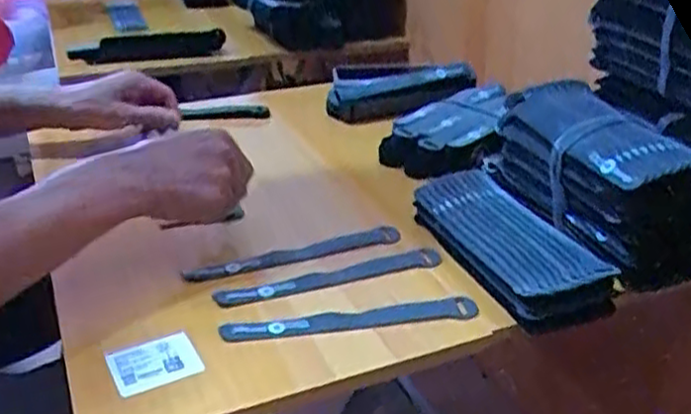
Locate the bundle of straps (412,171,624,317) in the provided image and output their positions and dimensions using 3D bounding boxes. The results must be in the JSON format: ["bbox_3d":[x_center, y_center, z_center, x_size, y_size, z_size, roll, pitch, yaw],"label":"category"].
[{"bbox_3d":[0.139,0.030,0.652,0.090,0.046,0.207,-9,28,-17],"label":"bundle of straps"}]

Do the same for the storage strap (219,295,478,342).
[{"bbox_3d":[0.005,0.086,0.574,0.200,0.008,0.021,-4,27,-8],"label":"storage strap"}]

